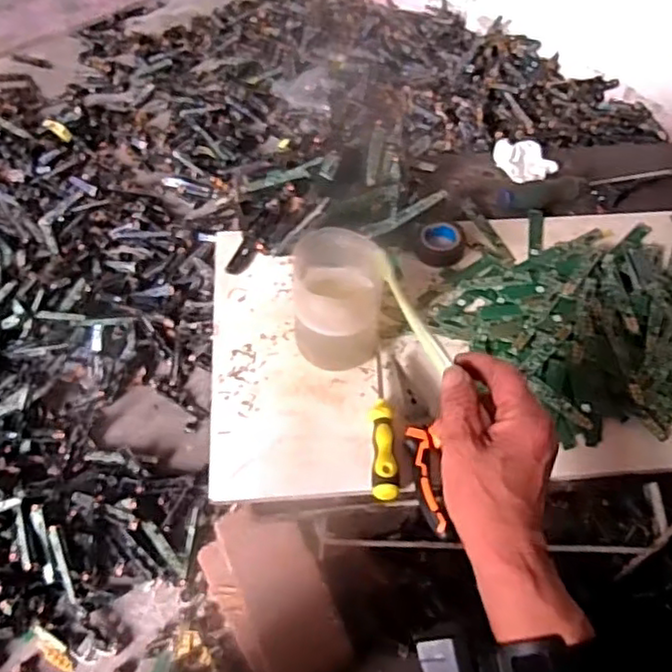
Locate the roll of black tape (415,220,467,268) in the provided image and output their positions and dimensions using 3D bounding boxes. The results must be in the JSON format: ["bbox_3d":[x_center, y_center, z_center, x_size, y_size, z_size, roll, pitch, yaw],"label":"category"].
[{"bbox_3d":[0.105,-0.091,0.667,0.046,0.019,0.047,1,52,-2],"label":"roll of black tape"}]

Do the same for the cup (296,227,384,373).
[{"bbox_3d":[0.001,-0.032,0.570,0.074,0.100,0.080,1,52,-2],"label":"cup"}]

